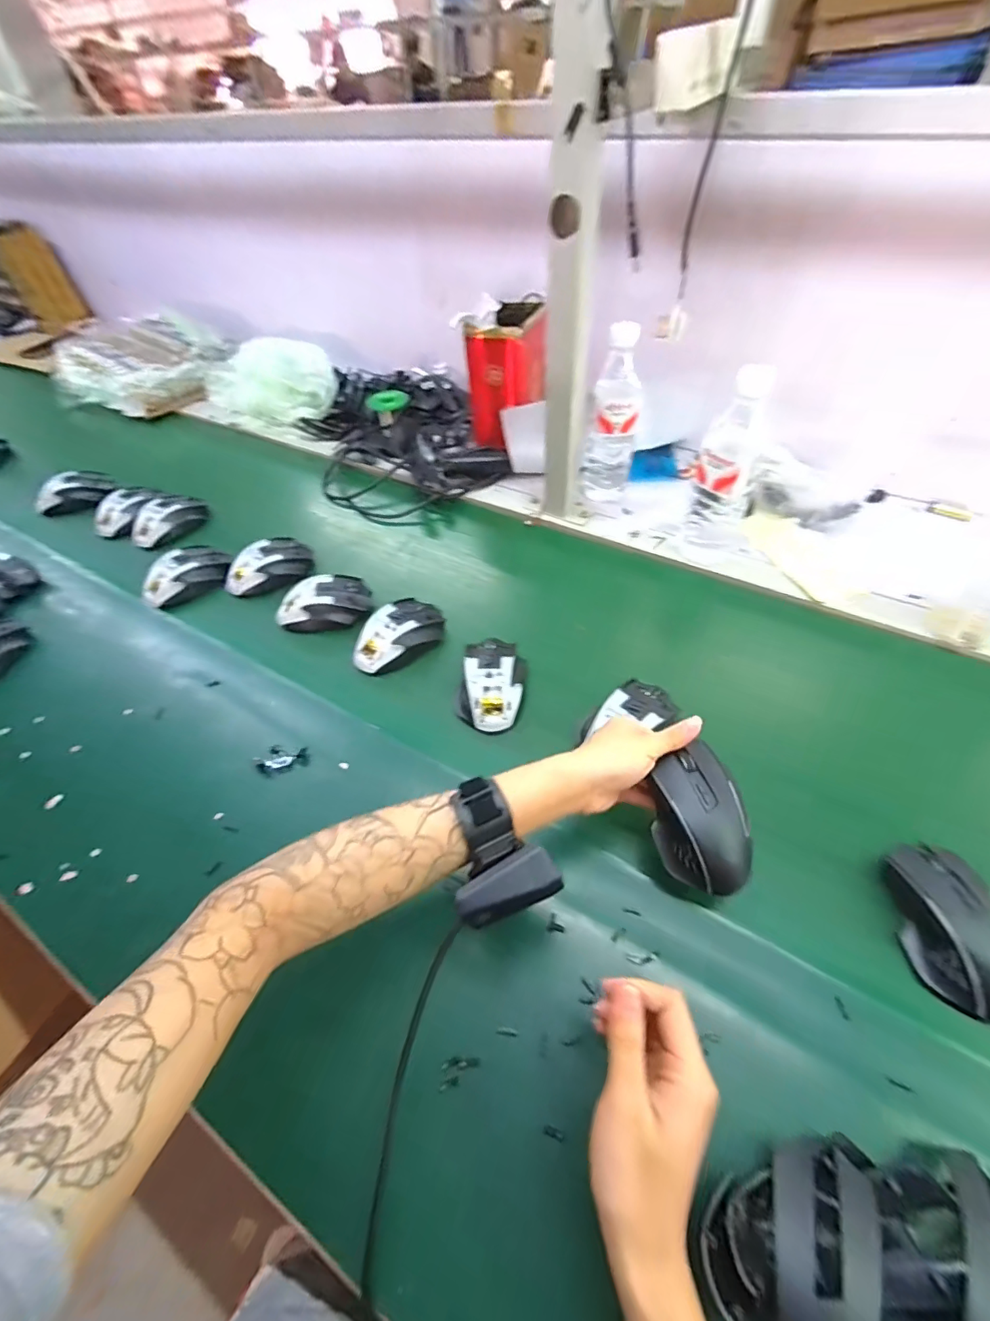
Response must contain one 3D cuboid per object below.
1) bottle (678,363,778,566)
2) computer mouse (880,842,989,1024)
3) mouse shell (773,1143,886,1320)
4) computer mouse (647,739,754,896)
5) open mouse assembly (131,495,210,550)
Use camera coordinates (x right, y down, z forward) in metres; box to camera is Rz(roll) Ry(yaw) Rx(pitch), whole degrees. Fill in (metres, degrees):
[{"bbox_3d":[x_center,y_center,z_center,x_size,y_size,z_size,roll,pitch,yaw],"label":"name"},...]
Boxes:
[{"bbox_3d":[0.272,-0.219,0.603,0.066,0.223,0.059,20,54,18],"label":"bottle"},{"bbox_3d":[0.343,0.195,0.381,0.061,0.035,0.116,0,51,4],"label":"computer mouse"},{"bbox_3d":[0.172,0.333,0.269,0.050,0.037,0.118,16,53,16],"label":"mouse shell"},{"bbox_3d":[0.155,0.121,0.397,0.074,0.041,0.110,-1,64,-7],"label":"computer mouse"},{"bbox_3d":[-0.507,-0.215,0.794,0.069,0.049,0.115,14,53,14],"label":"open mouse assembly"}]

